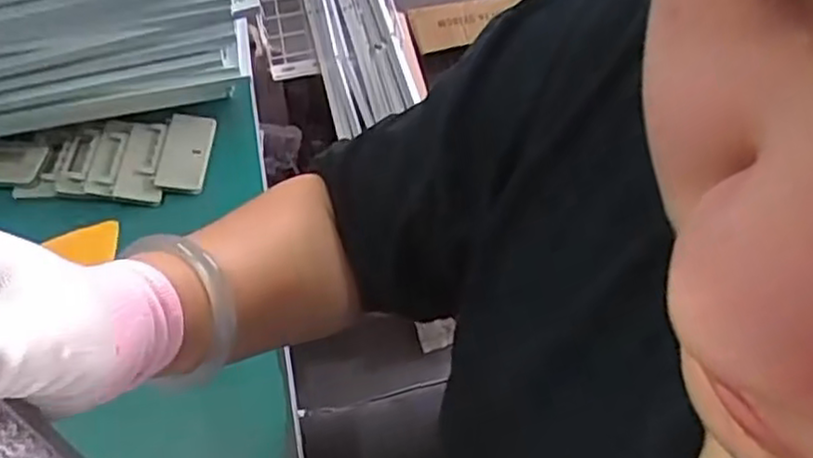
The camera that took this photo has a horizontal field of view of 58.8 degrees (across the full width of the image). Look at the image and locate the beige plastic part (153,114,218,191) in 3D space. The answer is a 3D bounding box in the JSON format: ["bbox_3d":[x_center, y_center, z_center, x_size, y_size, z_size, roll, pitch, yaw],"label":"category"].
[{"bbox_3d":[-0.208,-0.073,0.683,0.042,0.008,0.086,11,59,-13],"label":"beige plastic part"}]

